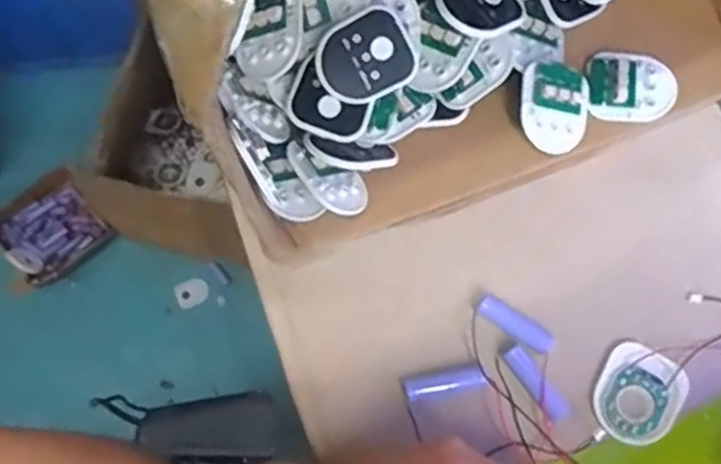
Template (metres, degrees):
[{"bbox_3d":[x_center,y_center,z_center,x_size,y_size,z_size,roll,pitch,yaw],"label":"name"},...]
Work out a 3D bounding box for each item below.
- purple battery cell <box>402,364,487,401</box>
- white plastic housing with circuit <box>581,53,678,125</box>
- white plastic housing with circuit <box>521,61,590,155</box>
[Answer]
[{"bbox_3d":[0.050,0.090,0.432,0.048,0.020,0.016,-11,74,-6],"label":"purple battery cell"},{"bbox_3d":[0.178,-0.096,0.472,0.055,0.011,0.046,1,73,-2],"label":"white plastic housing with circuit"},{"bbox_3d":[0.125,-0.079,0.458,0.049,0.010,0.055,9,95,-18],"label":"white plastic housing with circuit"}]

